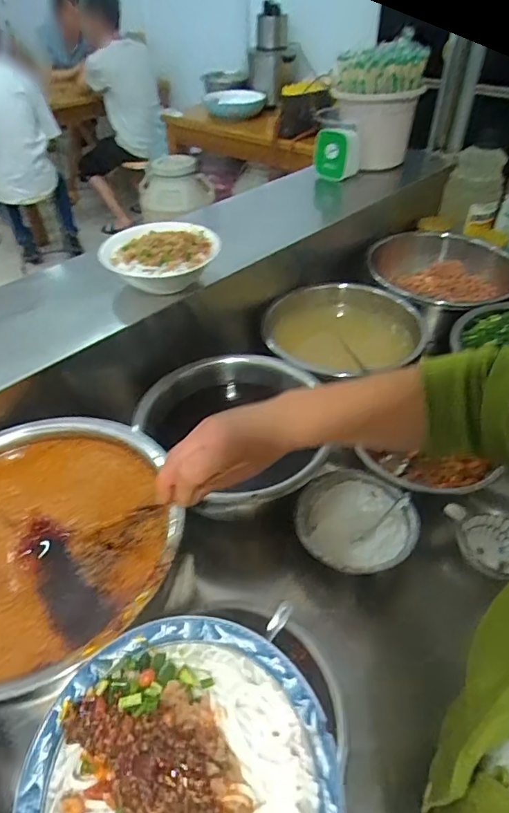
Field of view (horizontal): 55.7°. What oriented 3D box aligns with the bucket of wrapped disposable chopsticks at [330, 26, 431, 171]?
[{"bbox_3d":[0.249,-0.616,1.005,0.182,0.224,0.198,8,46,8],"label":"bucket of wrapped disposable chopsticks"}]

